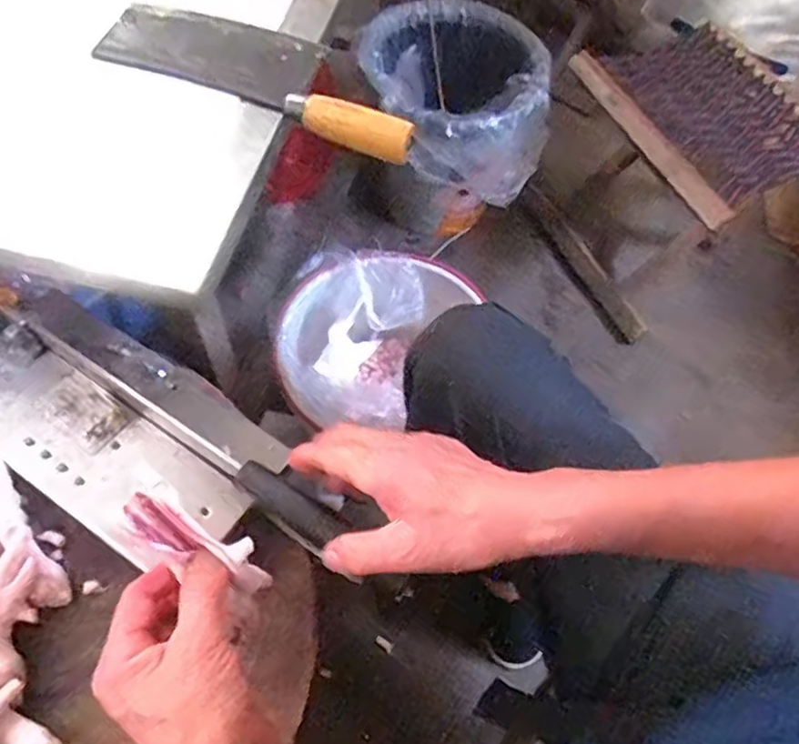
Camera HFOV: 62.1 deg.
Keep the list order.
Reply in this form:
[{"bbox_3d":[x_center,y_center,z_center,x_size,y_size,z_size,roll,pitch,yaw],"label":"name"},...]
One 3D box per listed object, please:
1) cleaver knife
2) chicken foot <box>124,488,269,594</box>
[{"bbox_3d":[-0.103,-0.241,0.521,0.262,0.022,0.086,21,61,8],"label":"cleaver knife"},{"bbox_3d":[-0.110,0.098,0.370,0.094,0.014,0.026,36,59,-23],"label":"chicken foot"}]

